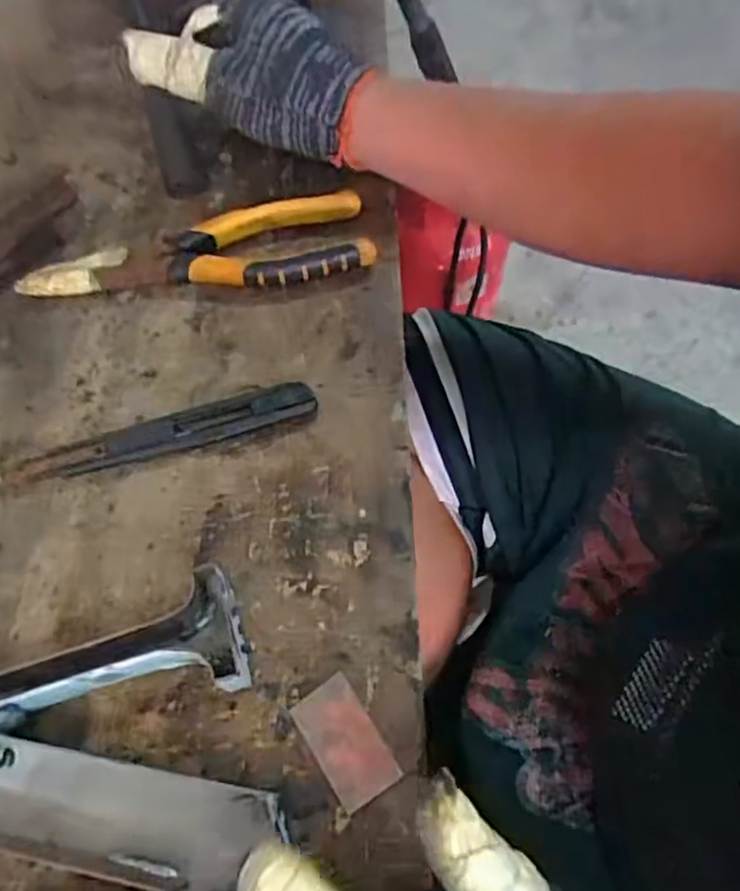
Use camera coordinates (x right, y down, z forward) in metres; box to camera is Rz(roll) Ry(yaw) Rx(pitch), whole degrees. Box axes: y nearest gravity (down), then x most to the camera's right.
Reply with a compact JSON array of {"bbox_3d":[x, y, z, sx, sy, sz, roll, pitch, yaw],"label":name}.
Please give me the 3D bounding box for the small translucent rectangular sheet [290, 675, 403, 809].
[{"bbox_3d":[-0.010,0.115,0.257,0.025,0.004,0.044,-32,65,-14],"label":"small translucent rectangular sheet"}]

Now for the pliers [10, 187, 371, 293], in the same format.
[{"bbox_3d":[-0.094,-0.107,0.364,0.186,0.020,0.047,-6,62,-1],"label":"pliers"}]

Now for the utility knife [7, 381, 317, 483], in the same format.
[{"bbox_3d":[-0.097,-0.005,0.317,0.142,0.010,0.020,-15,63,-6],"label":"utility knife"}]

